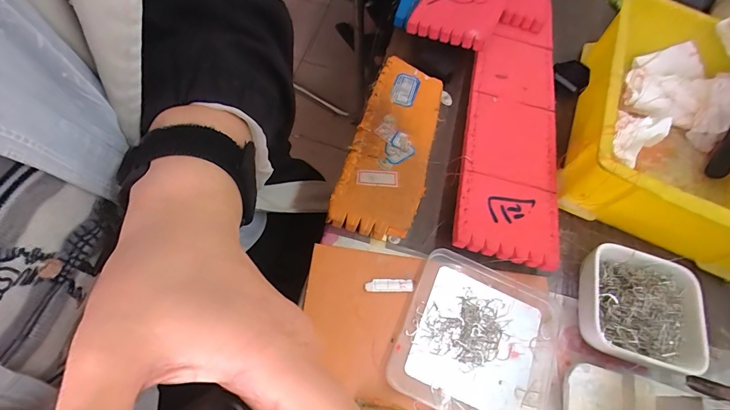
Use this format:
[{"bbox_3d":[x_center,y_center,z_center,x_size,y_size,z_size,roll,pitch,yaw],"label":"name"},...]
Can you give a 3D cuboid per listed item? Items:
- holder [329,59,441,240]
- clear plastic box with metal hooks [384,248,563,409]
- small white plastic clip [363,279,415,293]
[{"bbox_3d":[0.025,-0.055,0.337,0.068,0.016,0.181,17,63,1],"label":"holder"},{"bbox_3d":[0.083,0.097,0.272,0.110,0.013,0.105,23,63,4],"label":"clear plastic box with metal hooks"},{"bbox_3d":[0.018,0.060,0.280,0.036,0.004,0.009,2,64,-6],"label":"small white plastic clip"}]

